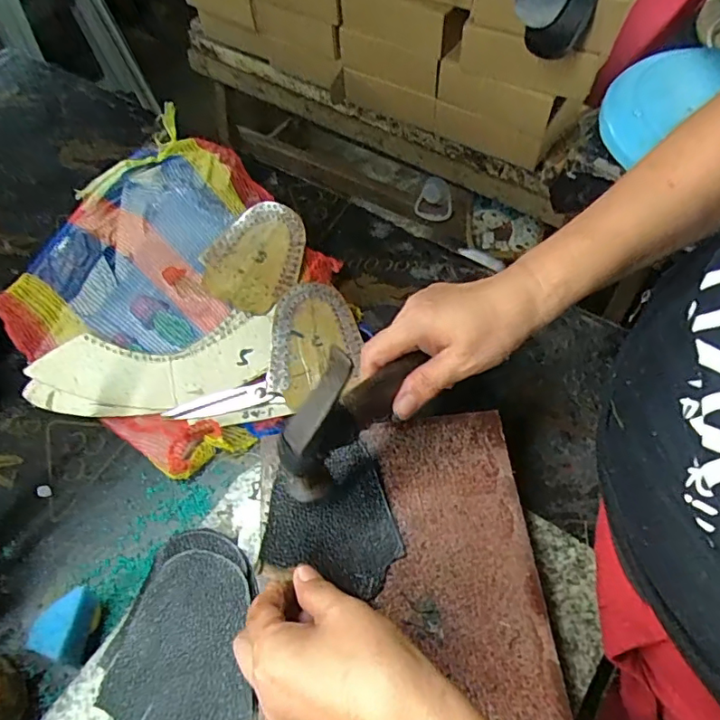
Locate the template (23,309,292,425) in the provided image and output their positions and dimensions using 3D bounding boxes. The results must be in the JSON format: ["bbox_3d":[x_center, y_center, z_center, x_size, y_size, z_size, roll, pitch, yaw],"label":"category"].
[{"bbox_3d":[-0.178,0.019,0.461,0.214,0.015,0.092,-10,81,-1],"label":"template"}]

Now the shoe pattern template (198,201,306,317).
[{"bbox_3d":[-0.092,-0.094,0.483,0.079,0.009,0.102,41,78,3],"label":"shoe pattern template"}]

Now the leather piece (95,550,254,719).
[{"bbox_3d":[-0.110,0.185,0.344,0.089,0.005,0.113,7,61,5],"label":"leather piece"}]

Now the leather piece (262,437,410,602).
[{"bbox_3d":[-0.023,0.110,0.363,0.087,0.010,0.096,-17,61,-8],"label":"leather piece"}]

